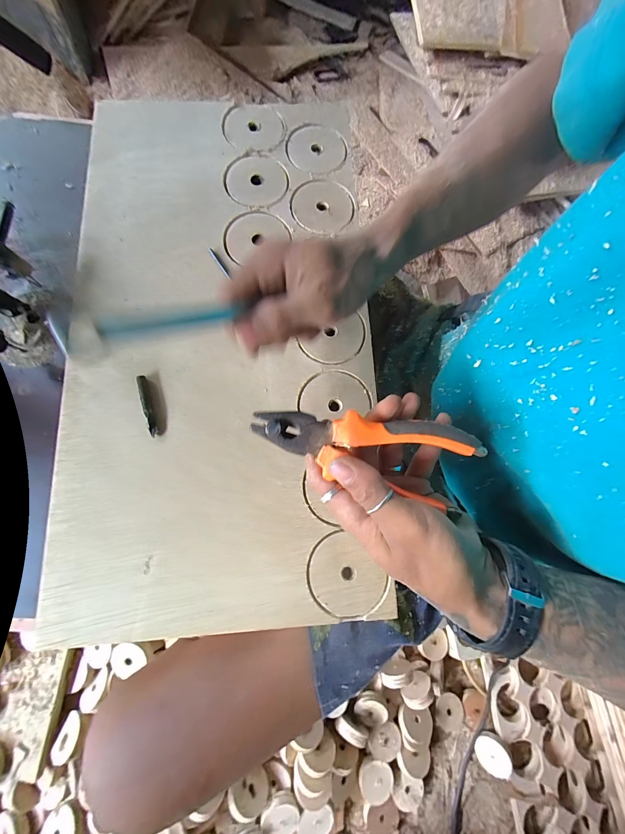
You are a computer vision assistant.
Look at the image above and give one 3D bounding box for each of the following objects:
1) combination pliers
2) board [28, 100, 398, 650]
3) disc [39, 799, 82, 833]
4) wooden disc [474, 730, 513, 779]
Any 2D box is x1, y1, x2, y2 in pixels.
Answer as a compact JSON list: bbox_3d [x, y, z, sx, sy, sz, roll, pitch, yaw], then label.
[{"bbox_3d":[0.032,0.025,0.198,0.143,0.028,0.046,10,77,2],"label":"combination pliers"},{"bbox_3d":[-0.084,-0.089,0.282,0.266,0.018,0.511,-2,78,-3],"label":"board"},{"bbox_3d":[-0.393,0.650,0.468,0.063,0.021,0.063,-6,56,9],"label":"disc"},{"bbox_3d":[0.358,0.670,0.597,0.066,0.009,0.063,-9,68,22],"label":"wooden disc"}]

